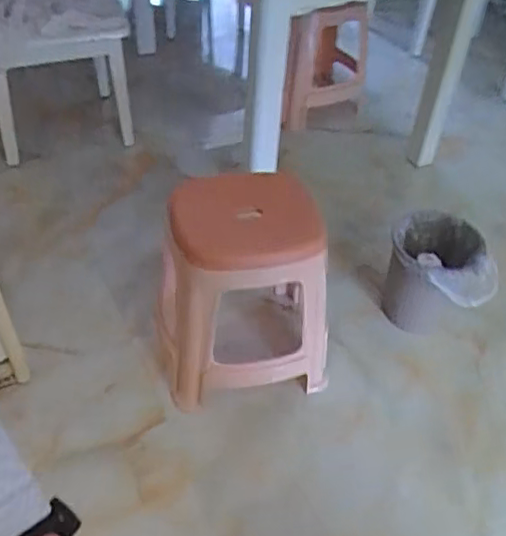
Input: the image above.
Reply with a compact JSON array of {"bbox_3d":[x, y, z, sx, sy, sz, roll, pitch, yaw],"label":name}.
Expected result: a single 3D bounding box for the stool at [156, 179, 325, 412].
[{"bbox_3d":[-0.031,0.056,1.415,0.370,0.415,0.324,-5,46,-9],"label":"stool"}]

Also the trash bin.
[{"bbox_3d":[0.480,-0.003,1.583,0.251,0.226,0.239,11,45,6],"label":"trash bin"}]

